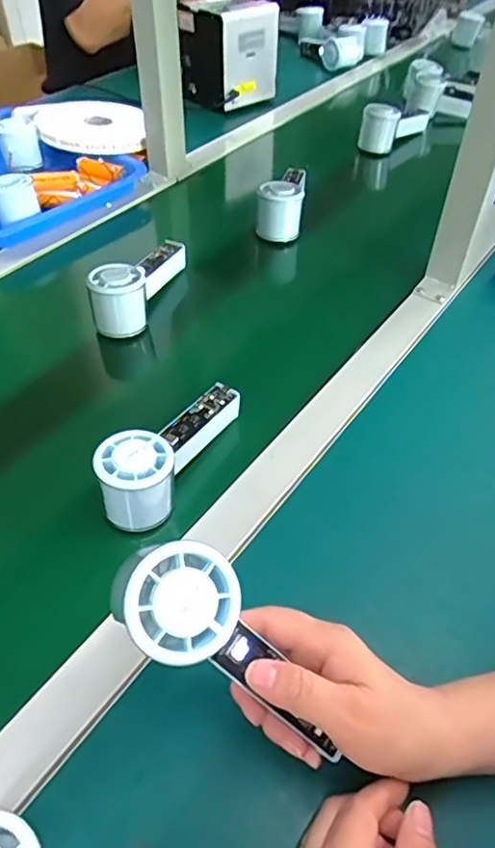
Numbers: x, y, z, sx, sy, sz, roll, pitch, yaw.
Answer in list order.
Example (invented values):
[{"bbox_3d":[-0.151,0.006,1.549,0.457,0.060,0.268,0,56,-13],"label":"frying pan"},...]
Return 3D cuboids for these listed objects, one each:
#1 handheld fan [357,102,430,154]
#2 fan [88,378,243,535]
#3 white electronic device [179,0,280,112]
[{"bbox_3d":[0.232,-0.480,0.921,0.128,0.062,0.057,-28,57,-24],"label":"handheld fan"},{"bbox_3d":[-0.059,0.013,0.466,0.061,0.056,0.148,27,54,19],"label":"fan"},{"bbox_3d":[-0.032,-0.628,0.970,0.136,0.144,0.118,-33,59,-26],"label":"white electronic device"}]

